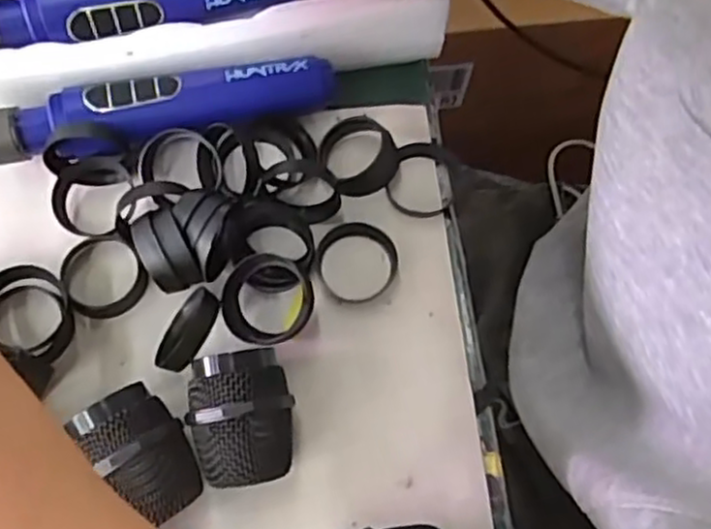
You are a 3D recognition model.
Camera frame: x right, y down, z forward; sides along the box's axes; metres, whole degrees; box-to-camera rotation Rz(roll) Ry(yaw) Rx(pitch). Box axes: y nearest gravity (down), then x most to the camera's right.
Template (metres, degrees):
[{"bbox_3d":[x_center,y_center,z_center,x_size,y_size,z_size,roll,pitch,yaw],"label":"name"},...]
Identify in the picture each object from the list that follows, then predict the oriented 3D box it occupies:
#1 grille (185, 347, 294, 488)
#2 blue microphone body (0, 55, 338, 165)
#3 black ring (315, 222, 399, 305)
[{"bbox_3d":[-0.051,0.072,0.332,0.046,0.050,0.057,-18,69,-9],"label":"grille"},{"bbox_3d":[-0.105,-0.085,0.396,0.189,0.038,0.029,-14,68,-7],"label":"blue microphone body"},{"bbox_3d":[0.000,-0.002,0.385,0.043,0.006,0.044,1,67,-1],"label":"black ring"}]

